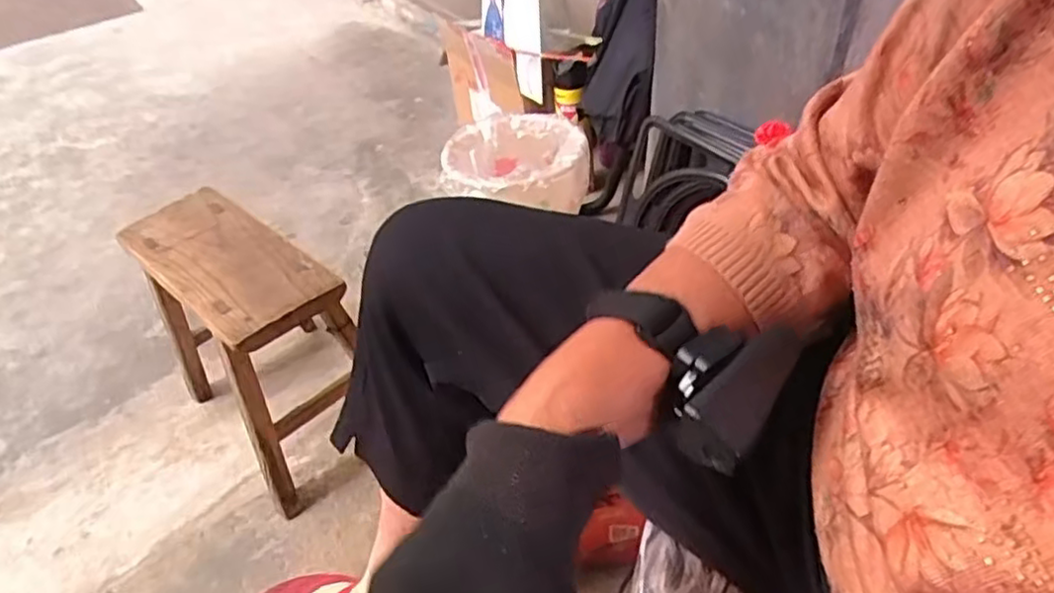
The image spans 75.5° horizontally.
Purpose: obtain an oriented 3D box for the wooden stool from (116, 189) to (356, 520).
[{"bbox_3d":[-0.374,0.060,0.929,0.175,0.295,0.357,-35,50,-28],"label":"wooden stool"}]

